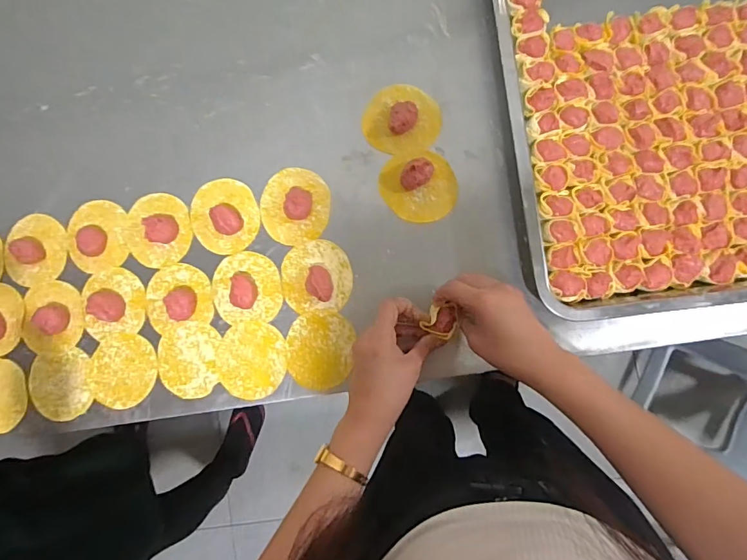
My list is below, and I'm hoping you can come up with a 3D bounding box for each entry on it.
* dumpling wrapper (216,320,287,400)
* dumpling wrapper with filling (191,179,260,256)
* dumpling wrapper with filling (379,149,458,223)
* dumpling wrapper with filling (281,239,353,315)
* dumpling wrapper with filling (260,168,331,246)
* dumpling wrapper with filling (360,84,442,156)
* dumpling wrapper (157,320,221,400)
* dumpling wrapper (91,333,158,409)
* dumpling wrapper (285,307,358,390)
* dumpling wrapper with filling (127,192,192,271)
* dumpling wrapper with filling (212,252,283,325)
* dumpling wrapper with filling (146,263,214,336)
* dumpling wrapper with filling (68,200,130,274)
[{"bbox_3d":[-0.138,0.091,0.508,0.078,0.004,0.085,0,87,4],"label":"dumpling wrapper"},{"bbox_3d":[-0.173,-0.074,0.508,0.079,0.026,0.082,0,85,4],"label":"dumpling wrapper with filling"},{"bbox_3d":[0.050,-0.106,0.491,0.084,0.028,0.078,0,85,4],"label":"dumpling wrapper with filling"},{"bbox_3d":[-0.065,-0.005,0.493,0.078,0.026,0.078,-3,85,4],"label":"dumpling wrapper with filling"},{"bbox_3d":[-0.090,-0.085,0.504,0.078,0.019,0.085,0,85,4],"label":"dumpling wrapper with filling"},{"bbox_3d":[0.031,-0.184,0.499,0.086,0.029,0.078,-6,85,4],"label":"dumpling wrapper with filling"},{"bbox_3d":[-0.212,0.091,0.513,0.071,0.004,0.084,2,85,4],"label":"dumpling wrapper"},{"bbox_3d":[-0.289,0.105,0.516,0.078,0.004,0.082,-6,85,4],"label":"dumpling wrapper"},{"bbox_3d":[-0.061,0.078,0.501,0.073,0.004,0.086,12,88,2],"label":"dumpling wrapper"},{"bbox_3d":[-0.255,-0.059,0.519,0.082,0.030,0.084,0,85,4],"label":"dumpling wrapper with filling"},{"bbox_3d":[-0.145,0.008,0.502,0.079,0.020,0.079,0,85,4],"label":"dumpling wrapper with filling"},{"bbox_3d":[-0.226,0.018,0.510,0.078,0.023,0.073,0,85,4],"label":"dumpling wrapper with filling"},{"bbox_3d":[-0.330,-0.054,0.526,0.072,0.019,0.084,-7,85,4],"label":"dumpling wrapper with filling"}]

